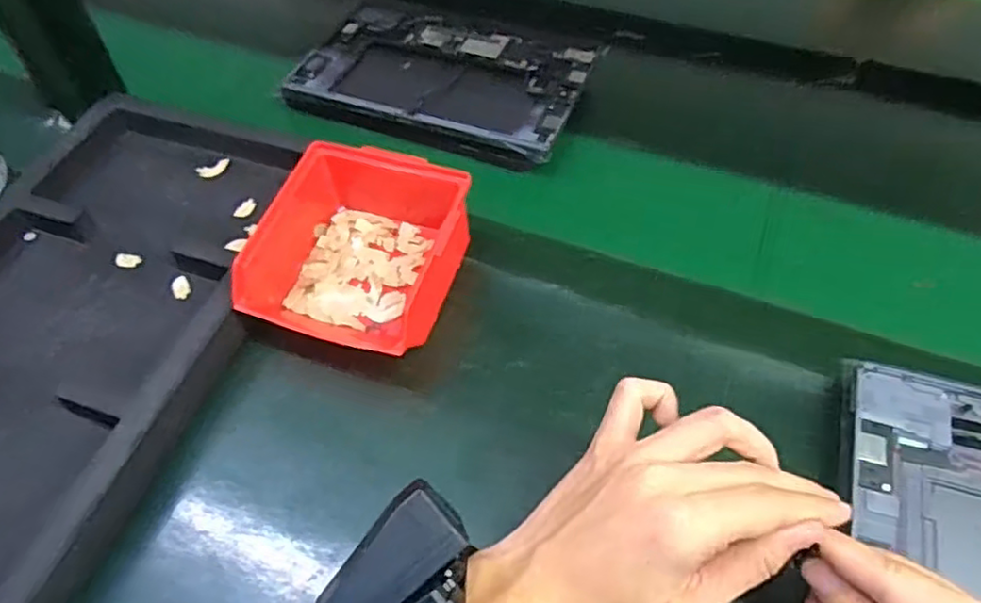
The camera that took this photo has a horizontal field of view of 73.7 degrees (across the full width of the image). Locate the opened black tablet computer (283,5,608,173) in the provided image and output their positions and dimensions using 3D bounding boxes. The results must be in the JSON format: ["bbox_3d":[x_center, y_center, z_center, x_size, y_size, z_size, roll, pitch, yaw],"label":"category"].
[{"bbox_3d":[-0.043,-0.207,0.600,0.249,0.015,0.165,18,54,15],"label":"opened black tablet computer"}]

